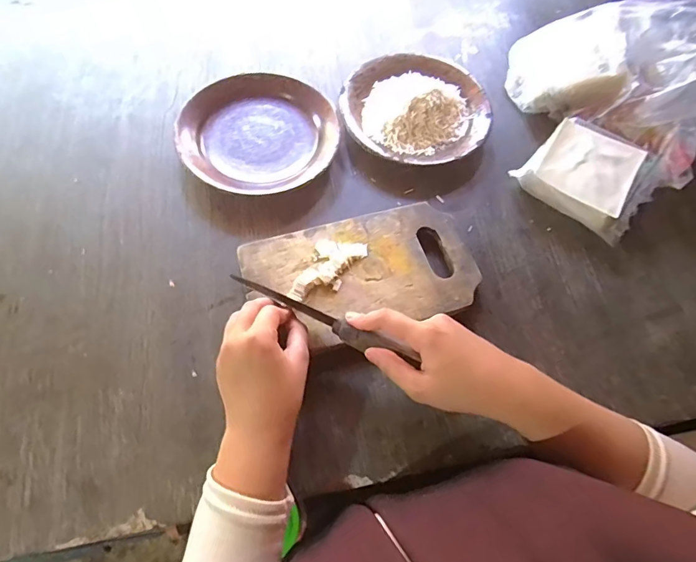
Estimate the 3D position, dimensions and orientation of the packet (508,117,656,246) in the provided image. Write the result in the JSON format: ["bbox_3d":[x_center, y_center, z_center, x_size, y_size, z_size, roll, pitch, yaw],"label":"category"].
[{"bbox_3d":[0.287,-0.126,0.518,0.132,0.042,0.123,40,70,15],"label":"packet"}]

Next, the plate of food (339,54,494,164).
[{"bbox_3d":[0.086,-0.220,0.553,0.182,0.047,0.173,1,65,-2],"label":"plate of food"}]

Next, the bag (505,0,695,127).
[{"bbox_3d":[0.360,-0.263,0.529,0.309,0.075,0.126,10,63,27],"label":"bag"}]

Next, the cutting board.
[{"bbox_3d":[0.016,-0.007,0.459,0.229,0.026,0.127,-15,66,-9],"label":"cutting board"}]

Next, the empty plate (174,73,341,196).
[{"bbox_3d":[-0.106,-0.177,0.529,0.182,0.033,0.164,-13,66,-8],"label":"empty plate"}]

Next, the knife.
[{"bbox_3d":[-0.025,0.036,0.402,0.185,0.026,0.014,23,66,17],"label":"knife"}]

